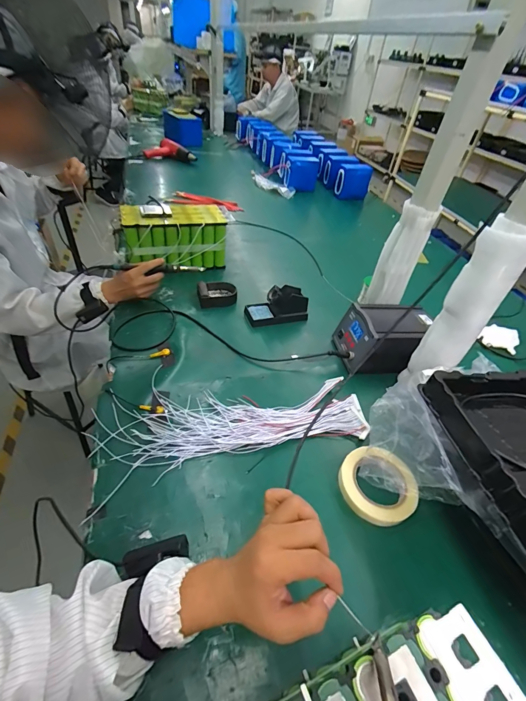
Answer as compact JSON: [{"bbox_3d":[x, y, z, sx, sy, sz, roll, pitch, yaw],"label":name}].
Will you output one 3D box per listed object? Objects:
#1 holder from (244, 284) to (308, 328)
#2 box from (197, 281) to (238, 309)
[{"bbox_3d":[0.035,-0.116,0.828,0.152,0.066,0.069,-9,45,-16],"label":"holder"},{"bbox_3d":[-0.121,-0.155,0.876,0.105,0.038,0.078,-3,44,-11],"label":"box"}]

